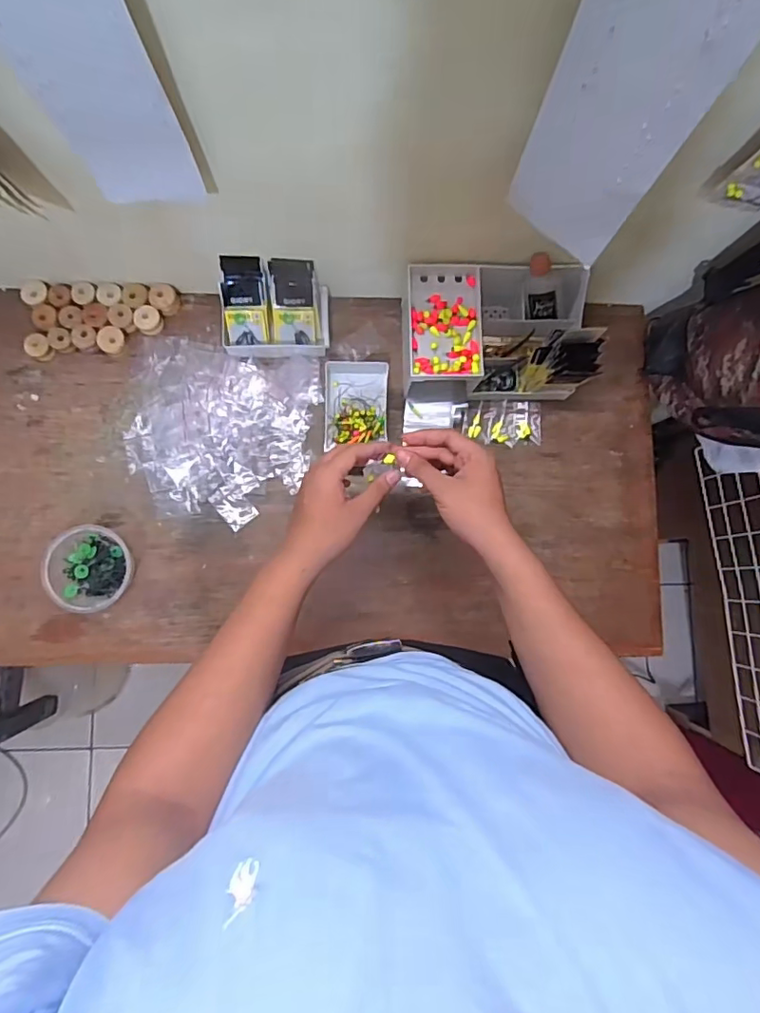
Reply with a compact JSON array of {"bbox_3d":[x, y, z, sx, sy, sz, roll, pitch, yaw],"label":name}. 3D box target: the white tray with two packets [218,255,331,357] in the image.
[{"bbox_3d":[-0.137,-0.254,0.708,0.138,0.075,0.098,0,84,-4],"label":"white tray with two packets"}]

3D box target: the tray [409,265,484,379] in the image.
[{"bbox_3d":[0.081,-0.232,0.678,0.089,0.022,0.145,-1,84,-4],"label":"tray"}]

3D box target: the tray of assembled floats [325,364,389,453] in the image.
[{"bbox_3d":[-0.032,-0.139,0.732,0.083,0.020,0.120,0,84,-4],"label":"tray of assembled floats"}]

